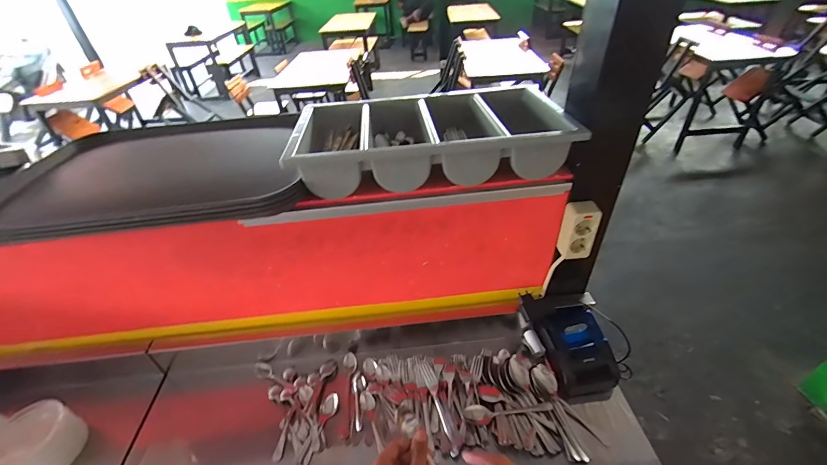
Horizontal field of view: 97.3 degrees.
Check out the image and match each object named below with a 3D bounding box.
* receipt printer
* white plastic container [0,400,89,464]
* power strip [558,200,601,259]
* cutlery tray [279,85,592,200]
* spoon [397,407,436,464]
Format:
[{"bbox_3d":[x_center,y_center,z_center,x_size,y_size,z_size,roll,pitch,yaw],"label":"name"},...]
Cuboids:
[{"bbox_3d":[0.339,0.237,0.786,0.134,0.105,0.203,-12,39,-8],"label":"receipt printer"},{"bbox_3d":[-0.722,0.415,0.714,0.117,0.104,0.119,-4,39,2],"label":"white plastic container"},{"bbox_3d":[0.323,-0.002,0.713,0.060,0.118,0.039,-5,39,0],"label":"power strip"},{"bbox_3d":[0.031,-0.208,0.744,0.488,0.099,0.344,-6,39,-1],"label":"cutlery tray"},{"bbox_3d":[0.022,0.294,0.475,0.022,0.009,0.141,-31,85,-29],"label":"spoon"}]

